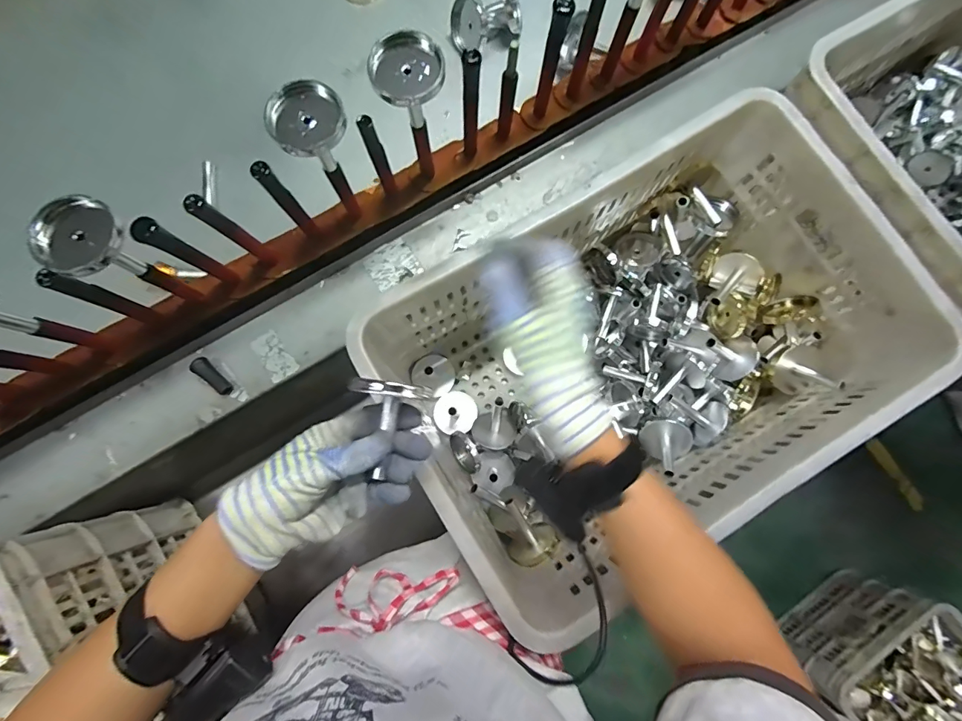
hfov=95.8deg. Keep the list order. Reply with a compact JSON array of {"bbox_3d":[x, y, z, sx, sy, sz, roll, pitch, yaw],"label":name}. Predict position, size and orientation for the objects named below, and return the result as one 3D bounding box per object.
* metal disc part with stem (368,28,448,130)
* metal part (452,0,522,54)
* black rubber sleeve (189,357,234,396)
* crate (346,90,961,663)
[{"bbox_3d":[-0.068,-0.260,0.410,0.063,0.075,0.068,0,79,-1],"label":"metal disc part with stem"},{"bbox_3d":[0.011,-0.467,0.593,0.099,0.049,0.071,-13,80,-3],"label":"metal part"},{"bbox_3d":[-0.320,0.020,0.522,0.056,0.014,0.021,36,81,6],"label":"black rubber sleeve"},{"bbox_3d":[0.201,-0.011,0.565,0.574,0.283,0.349,-30,81,-6],"label":"crate"}]

